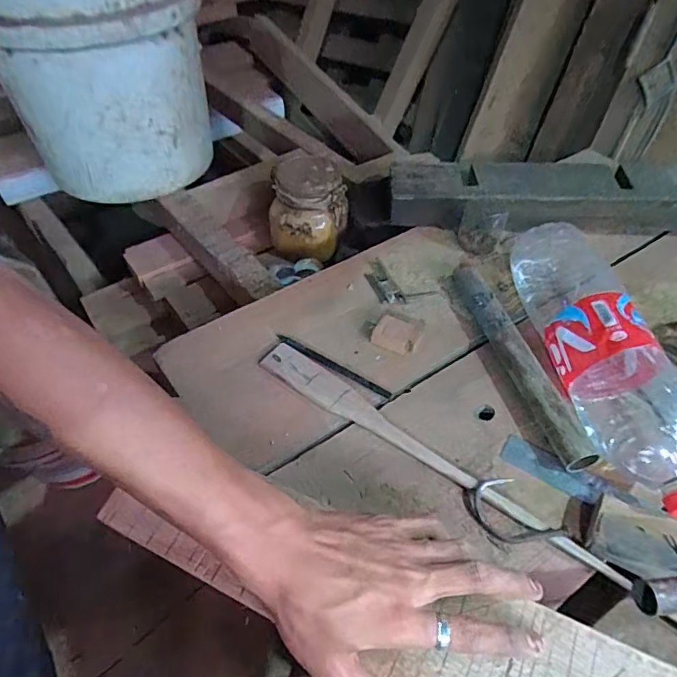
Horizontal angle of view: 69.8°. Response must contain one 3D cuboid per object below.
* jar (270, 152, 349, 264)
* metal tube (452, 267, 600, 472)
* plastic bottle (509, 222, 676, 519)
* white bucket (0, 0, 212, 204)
[{"bbox_3d":[-0.047,-0.195,0.727,0.110,0.124,0.110,1,49,-1],"label":"jar"},{"bbox_3d":[0.177,0.015,0.495,0.030,0.036,0.249,-12,52,-11],"label":"metal tube"},{"bbox_3d":[0.266,0.010,0.471,0.113,0.083,0.320,0,51,-1],"label":"plastic bottle"},{"bbox_3d":[-0.354,-0.399,0.721,0.263,0.286,0.259,-24,54,-20],"label":"white bucket"}]

